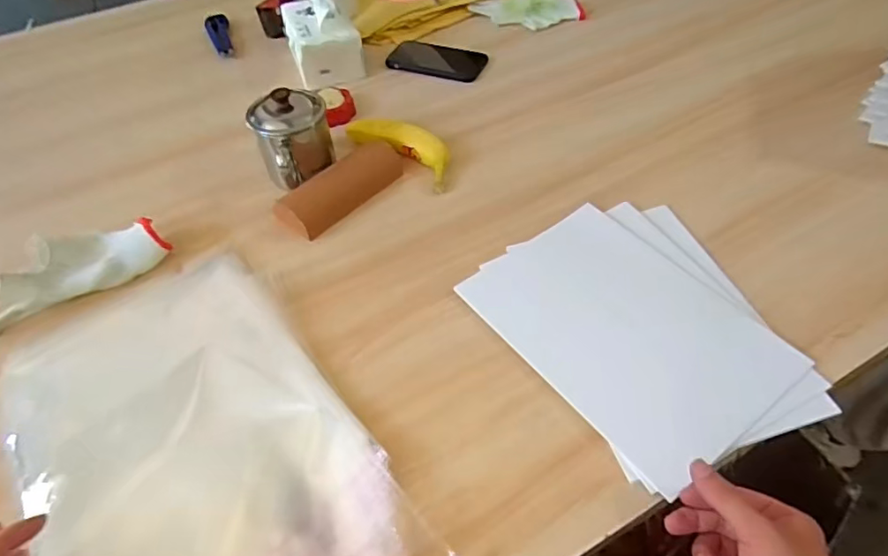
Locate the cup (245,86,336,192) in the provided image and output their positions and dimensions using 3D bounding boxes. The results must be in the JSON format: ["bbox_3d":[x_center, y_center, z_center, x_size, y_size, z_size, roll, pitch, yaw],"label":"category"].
[{"bbox_3d":[-0.178,-0.163,0.646,0.088,0.103,0.116,-17,51,-10],"label":"cup"}]

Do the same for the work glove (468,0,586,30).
[{"bbox_3d":[0.147,-0.469,0.938,0.186,0.018,0.097,14,52,16],"label":"work glove"}]

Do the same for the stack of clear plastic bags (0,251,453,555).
[{"bbox_3d":[-0.207,0.149,0.442,0.250,0.021,0.402,-30,54,-20],"label":"stack of clear plastic bags"}]

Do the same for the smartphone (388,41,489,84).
[{"bbox_3d":[-0.011,-0.341,0.843,0.146,0.015,0.072,15,53,17],"label":"smartphone"}]

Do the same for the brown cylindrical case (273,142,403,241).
[{"bbox_3d":[-0.122,-0.110,0.643,0.160,0.038,0.061,-38,57,-25],"label":"brown cylindrical case"}]

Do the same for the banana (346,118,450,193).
[{"bbox_3d":[-0.052,-0.169,0.688,0.169,0.033,0.054,33,59,28],"label":"banana"}]

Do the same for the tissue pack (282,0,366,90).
[{"bbox_3d":[-0.189,-0.374,0.818,0.099,0.107,0.144,-17,51,-10],"label":"tissue pack"}]

